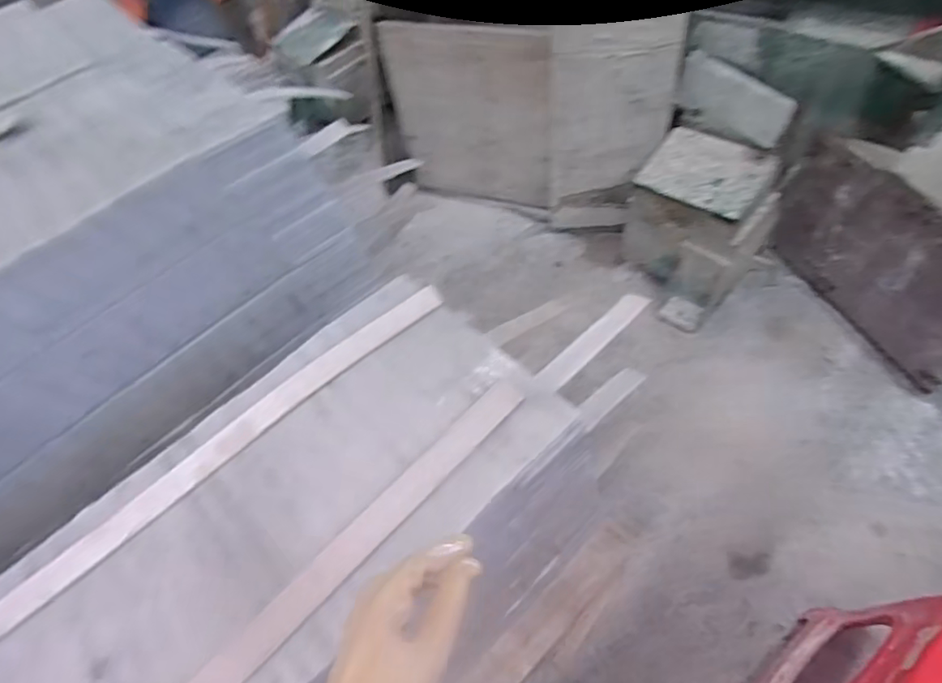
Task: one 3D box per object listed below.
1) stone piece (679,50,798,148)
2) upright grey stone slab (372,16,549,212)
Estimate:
[{"bbox_3d":[0.610,-0.571,1.332,0.049,0.129,0.301,-23,52,-34],"label":"stone piece"},{"bbox_3d":[0.001,-0.653,1.675,0.512,0.530,0.068,18,55,19],"label":"upright grey stone slab"}]

